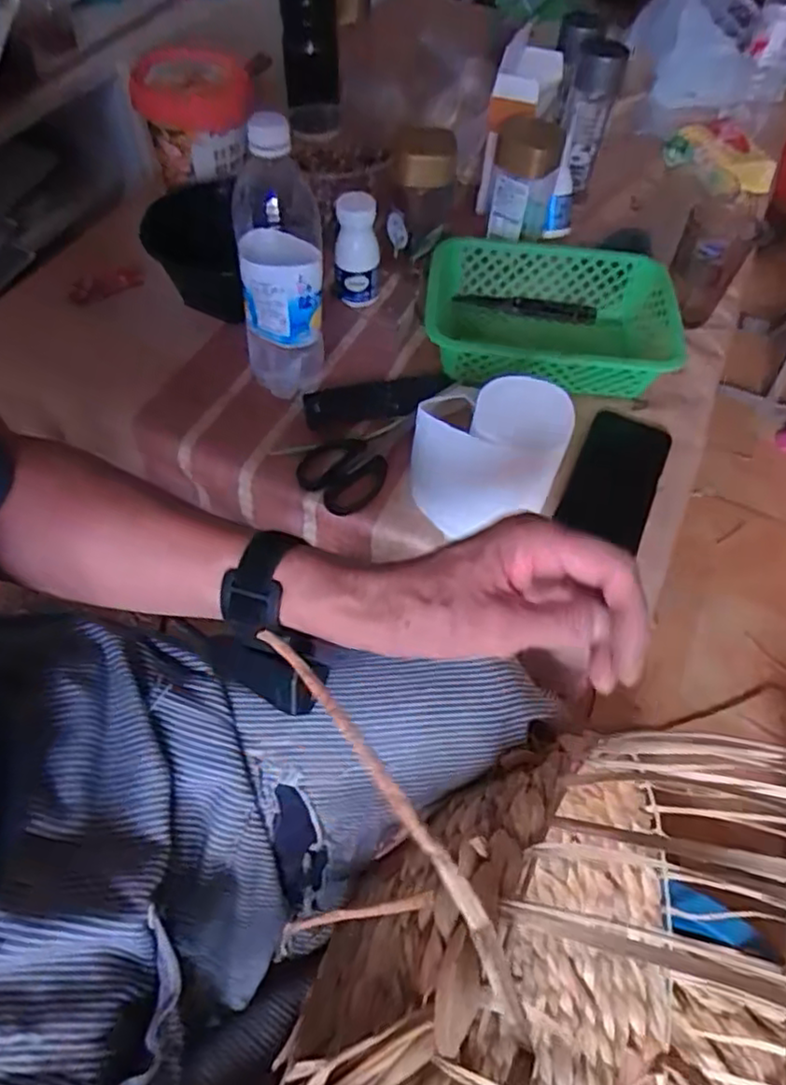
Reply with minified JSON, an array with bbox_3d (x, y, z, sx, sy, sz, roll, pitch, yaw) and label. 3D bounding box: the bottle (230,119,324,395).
[{"bbox_3d":[-0.099,-0.235,0.579,0.071,0.250,0.066,-7,57,-7],"label":"bottle"}]

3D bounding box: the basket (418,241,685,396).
[{"bbox_3d":[0.169,-0.228,0.692,0.247,0.069,0.175,4,57,0],"label":"basket"}]

